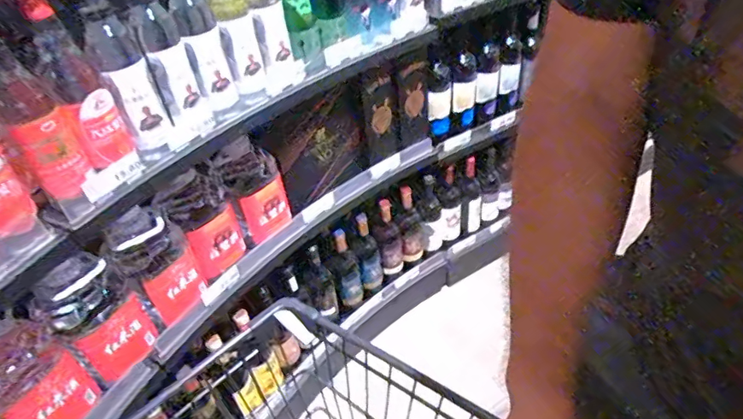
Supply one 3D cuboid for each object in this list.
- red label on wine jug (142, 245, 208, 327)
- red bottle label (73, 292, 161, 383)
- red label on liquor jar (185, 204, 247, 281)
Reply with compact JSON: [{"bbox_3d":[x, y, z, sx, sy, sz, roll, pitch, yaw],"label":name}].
[{"bbox_3d":[-0.338,0.135,0.853,0.011,0.104,0.102,19,47,27],"label":"red label on wine jug"},{"bbox_3d":[-0.400,0.208,0.779,0.016,0.105,0.107,18,47,26],"label":"red bottle label"},{"bbox_3d":[-0.289,0.061,0.915,0.012,0.121,0.105,21,48,29],"label":"red label on liquor jar"}]

